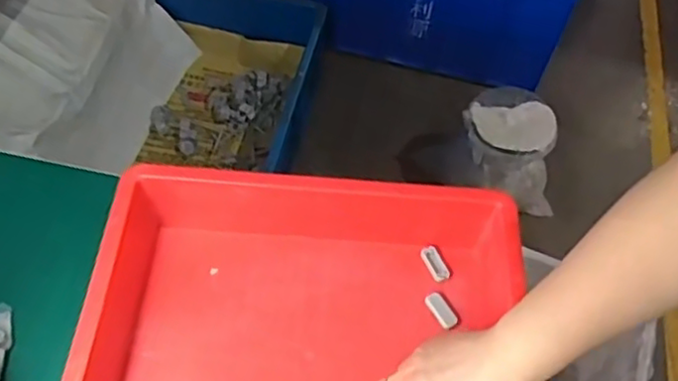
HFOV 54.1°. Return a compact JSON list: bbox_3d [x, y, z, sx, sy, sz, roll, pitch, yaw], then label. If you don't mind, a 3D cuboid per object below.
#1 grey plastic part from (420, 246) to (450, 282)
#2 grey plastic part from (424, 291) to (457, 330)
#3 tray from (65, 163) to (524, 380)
[{"bbox_3d":[0.092,0.069,0.632,0.018,0.004,0.036,-18,59,-16],"label":"grey plastic part"},{"bbox_3d":[0.093,0.108,0.606,0.018,0.004,0.036,-23,60,-18],"label":"grey plastic part"},{"bbox_3d":[-0.027,0.124,0.544,0.339,0.098,0.259,4,55,-1],"label":"tray"}]

